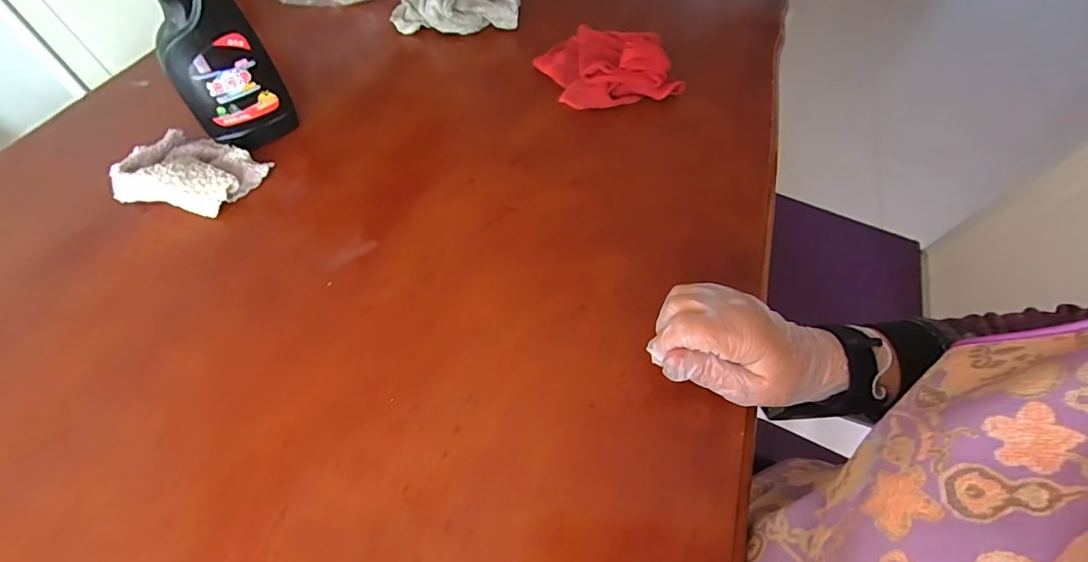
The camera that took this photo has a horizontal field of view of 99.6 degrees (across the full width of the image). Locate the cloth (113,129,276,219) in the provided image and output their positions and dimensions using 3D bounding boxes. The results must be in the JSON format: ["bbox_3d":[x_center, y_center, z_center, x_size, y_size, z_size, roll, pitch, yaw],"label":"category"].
[{"bbox_3d":[-0.344,-0.105,0.448,0.099,0.048,0.092,18,58,12],"label":"cloth"}]

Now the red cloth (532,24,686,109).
[{"bbox_3d":[0.080,-0.270,0.565,0.157,0.041,0.146,-16,57,-10],"label":"red cloth"}]

